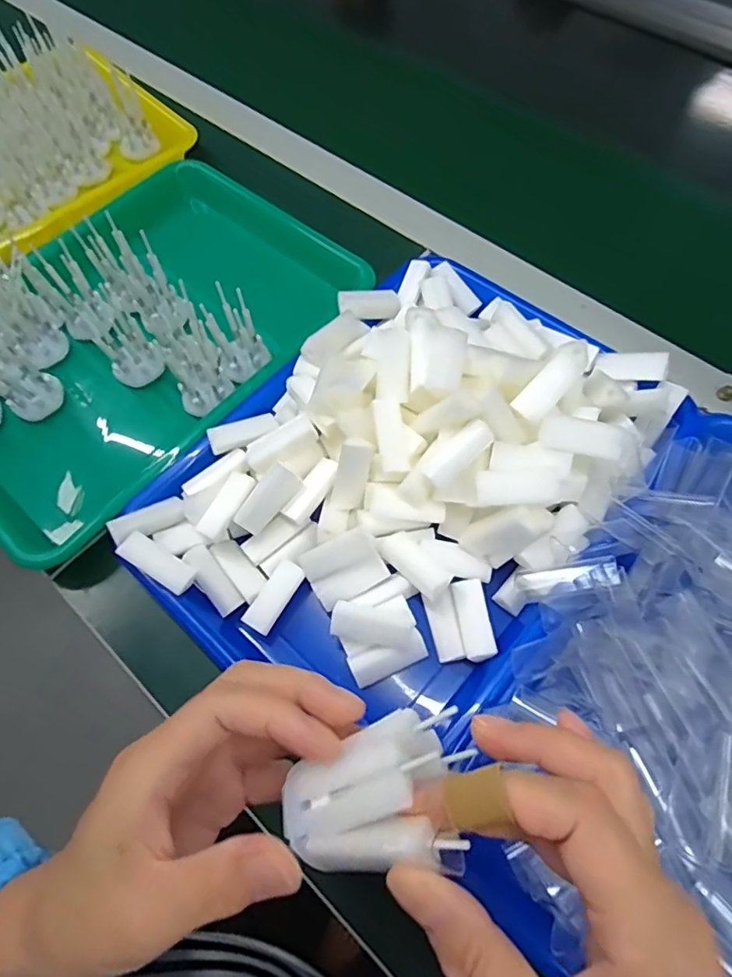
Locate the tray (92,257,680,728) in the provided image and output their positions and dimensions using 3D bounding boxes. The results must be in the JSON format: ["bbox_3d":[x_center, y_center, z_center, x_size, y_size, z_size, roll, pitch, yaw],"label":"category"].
[{"bbox_3d":[0.028,-0.014,0.350,0.240,0.078,0.313,37,71,18],"label":"tray"}]

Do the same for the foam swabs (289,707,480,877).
[{"bbox_3d":[0.006,0.111,0.206,0.066,0.030,0.047,-16,71,24],"label":"foam swabs"}]

